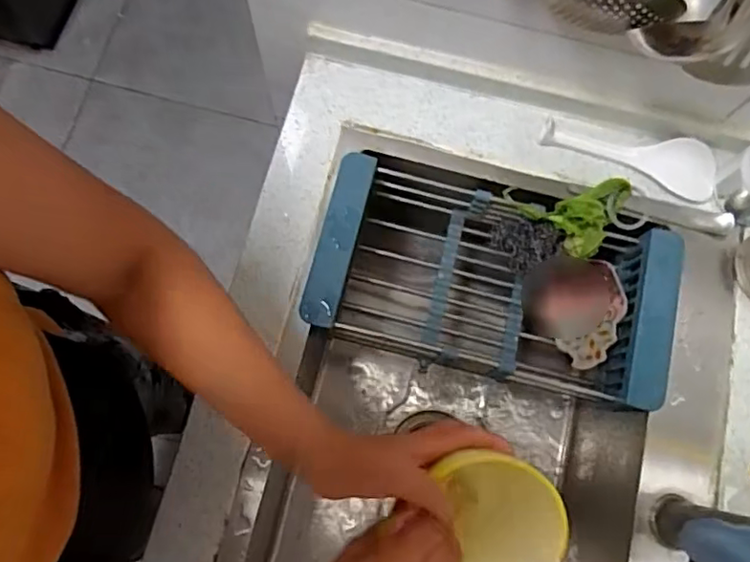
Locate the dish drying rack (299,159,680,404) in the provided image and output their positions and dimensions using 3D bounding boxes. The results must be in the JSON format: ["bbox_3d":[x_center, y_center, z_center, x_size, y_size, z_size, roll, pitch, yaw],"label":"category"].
[{"bbox_3d":[0.127,0.003,0.660,0.383,0.087,0.198,14,76,1],"label":"dish drying rack"}]

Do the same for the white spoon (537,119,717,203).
[{"bbox_3d":[0.282,-0.145,0.645,0.189,0.017,0.059,22,77,4],"label":"white spoon"}]

